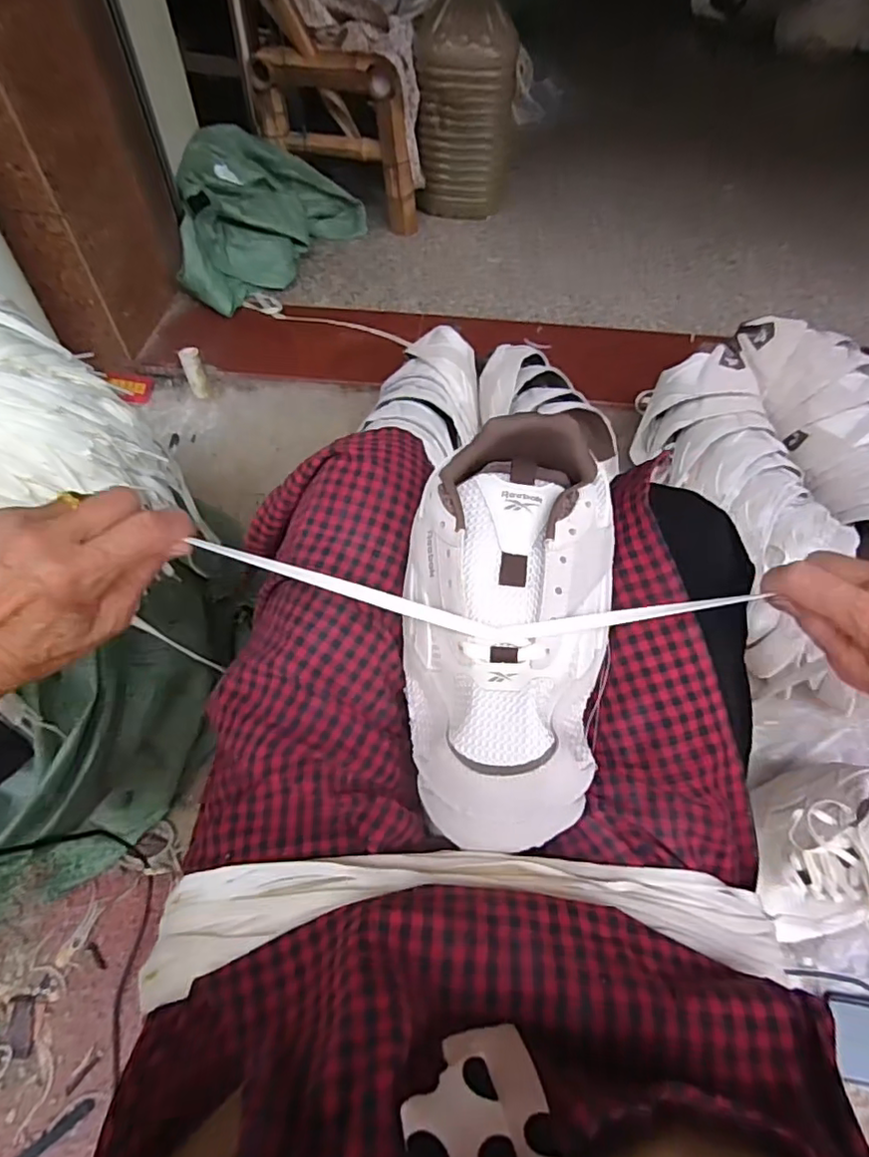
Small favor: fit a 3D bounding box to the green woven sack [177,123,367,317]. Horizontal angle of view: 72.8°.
[{"bbox_3d":[-0.304,-0.696,1.142,0.336,0.159,0.370,-6,57,-5],"label":"green woven sack"}]

